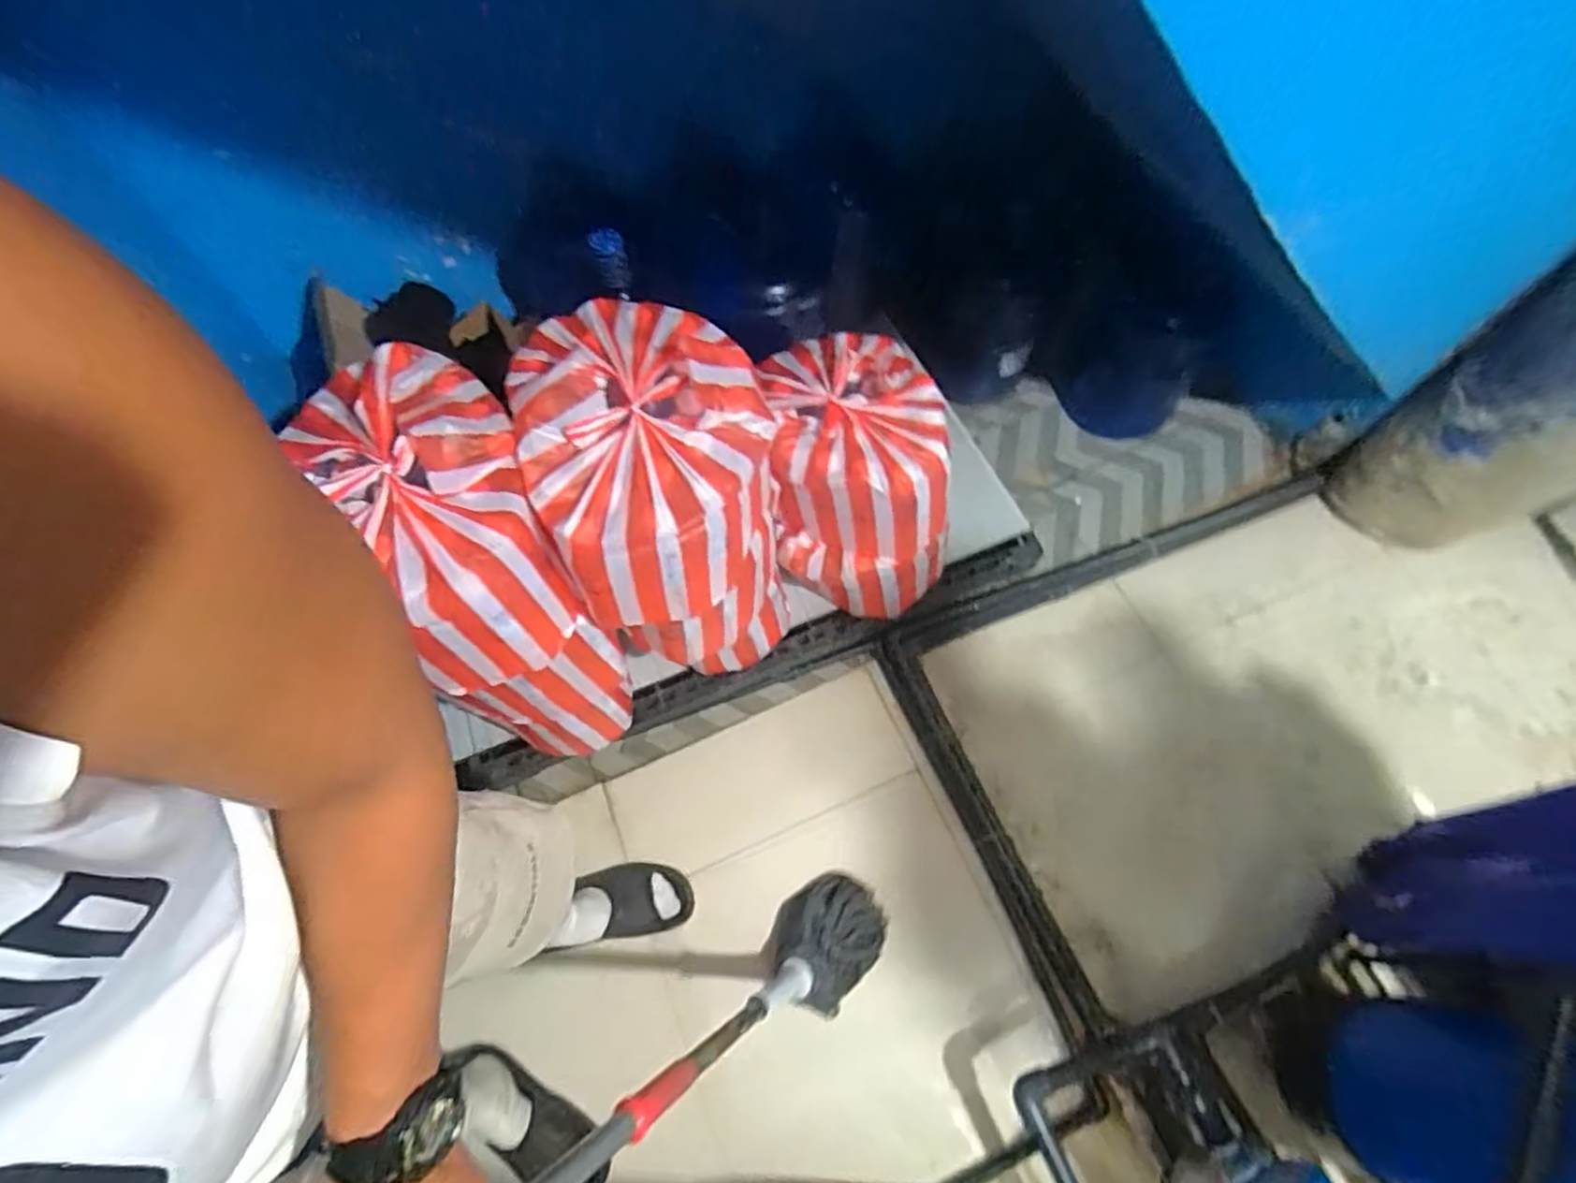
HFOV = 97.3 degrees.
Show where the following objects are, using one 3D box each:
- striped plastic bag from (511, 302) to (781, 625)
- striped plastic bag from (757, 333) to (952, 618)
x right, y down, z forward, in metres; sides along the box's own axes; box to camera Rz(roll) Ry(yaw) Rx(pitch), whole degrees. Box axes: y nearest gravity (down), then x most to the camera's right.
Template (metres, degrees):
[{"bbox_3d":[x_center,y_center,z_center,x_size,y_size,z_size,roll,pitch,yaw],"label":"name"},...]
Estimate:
[{"bbox_3d":[-0.169,-0.170,0.868,0.274,0.241,0.340,-12,65,-3],"label":"striped plastic bag"},{"bbox_3d":[0.122,-0.171,1.212,0.270,0.424,0.303,-4,65,1],"label":"striped plastic bag"}]

